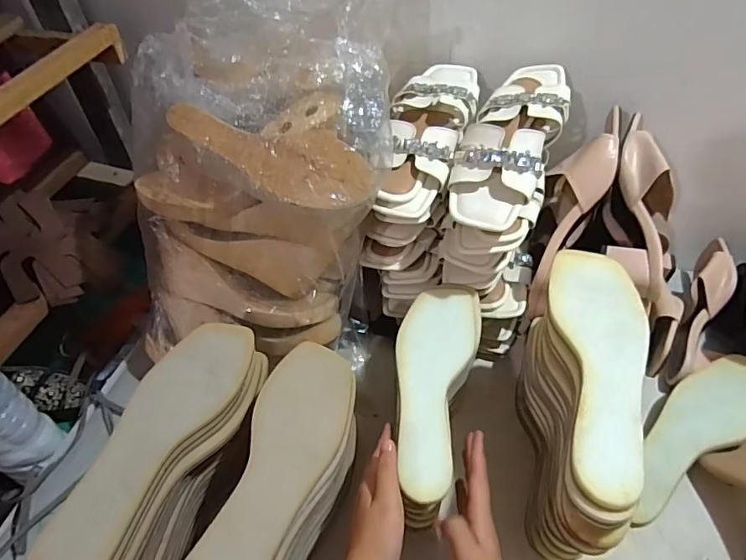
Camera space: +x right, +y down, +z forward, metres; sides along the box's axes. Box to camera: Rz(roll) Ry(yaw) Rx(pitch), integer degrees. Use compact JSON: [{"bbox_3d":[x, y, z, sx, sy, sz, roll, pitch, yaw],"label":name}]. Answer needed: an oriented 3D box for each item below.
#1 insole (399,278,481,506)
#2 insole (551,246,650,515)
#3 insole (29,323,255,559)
[{"bbox_3d":[0.063,0.098,0.500,0.082,0.013,0.248,8,49,9],"label":"insole"},{"bbox_3d":[0.196,0.067,0.412,0.078,0.011,0.237,9,49,9],"label":"insole"},{"bbox_3d":[-0.188,0.130,0.419,0.077,0.017,0.234,17,51,16],"label":"insole"}]

